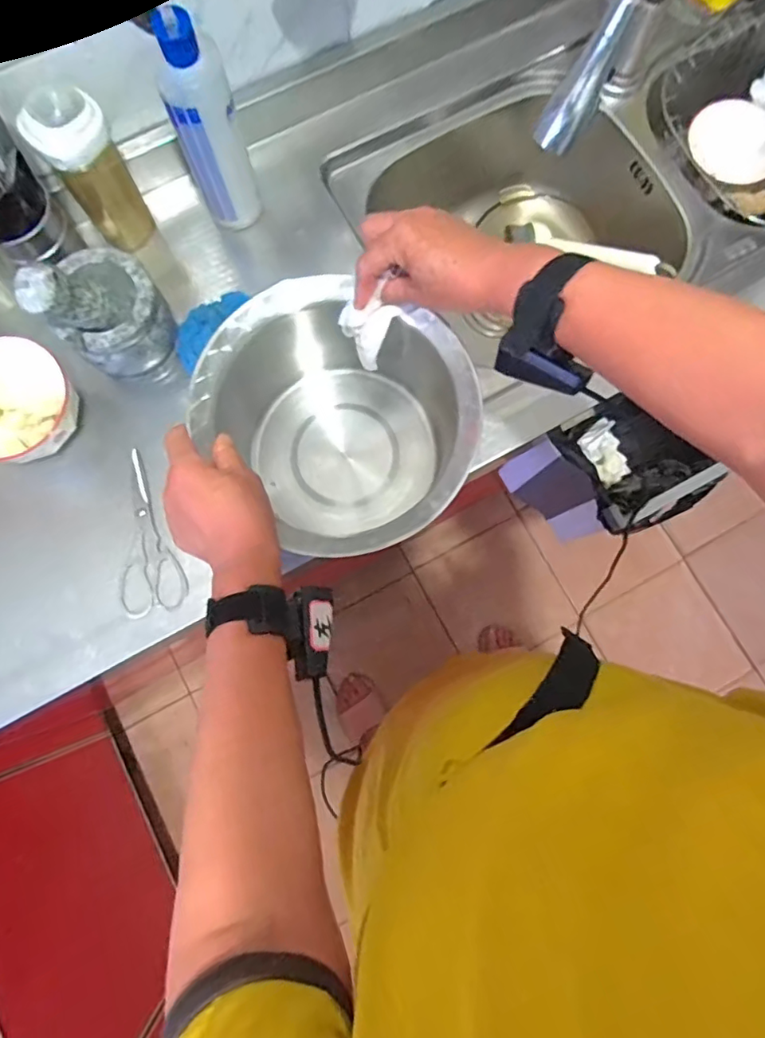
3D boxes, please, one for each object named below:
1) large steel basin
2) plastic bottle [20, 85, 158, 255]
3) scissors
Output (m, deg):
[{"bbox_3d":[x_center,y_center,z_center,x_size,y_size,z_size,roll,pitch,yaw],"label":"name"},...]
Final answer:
[{"bbox_3d":[-0.031,-0.087,0.538,0.216,0.145,0.236,0,80,-1],"label":"large steel basin"},{"bbox_3d":[-0.290,-0.350,0.556,0.066,0.170,0.069,-29,81,-6],"label":"plastic bottle"},{"bbox_3d":[-0.258,0.017,0.574,0.065,0.007,0.169,-23,81,-5],"label":"scissors"}]

